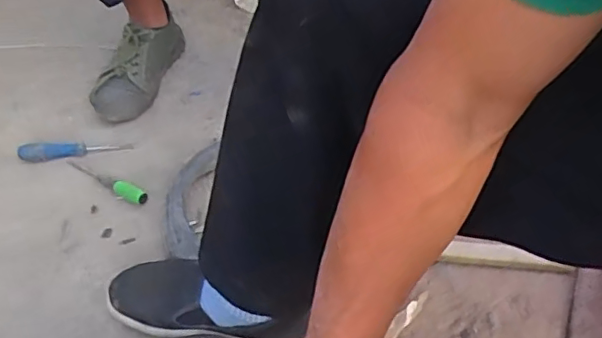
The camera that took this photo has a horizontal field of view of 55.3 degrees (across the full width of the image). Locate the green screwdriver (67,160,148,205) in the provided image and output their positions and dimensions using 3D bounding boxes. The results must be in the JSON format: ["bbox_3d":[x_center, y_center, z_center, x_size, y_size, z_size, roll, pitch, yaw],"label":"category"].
[{"bbox_3d":[-0.307,0.017,0.908,0.172,0.026,0.022,19,50,34],"label":"green screwdriver"}]

